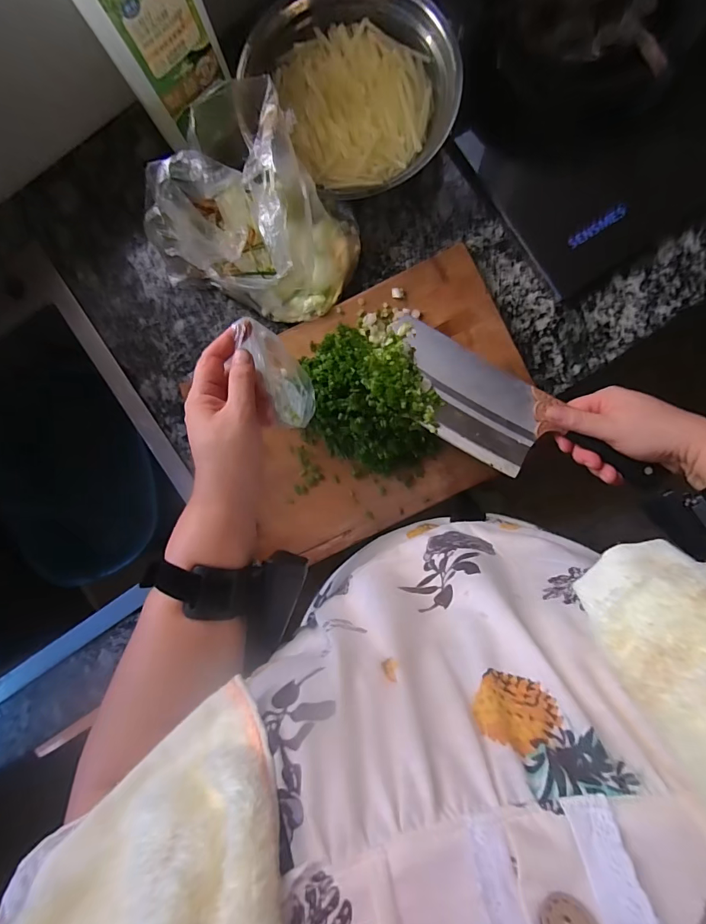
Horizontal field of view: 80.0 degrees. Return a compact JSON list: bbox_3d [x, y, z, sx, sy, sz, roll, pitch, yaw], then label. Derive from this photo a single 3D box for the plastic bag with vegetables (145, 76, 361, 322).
[{"bbox_3d":[-0.096,-0.235,0.429,0.163,0.127,0.172,43,93,3],"label":"plastic bag with vegetables"}]

